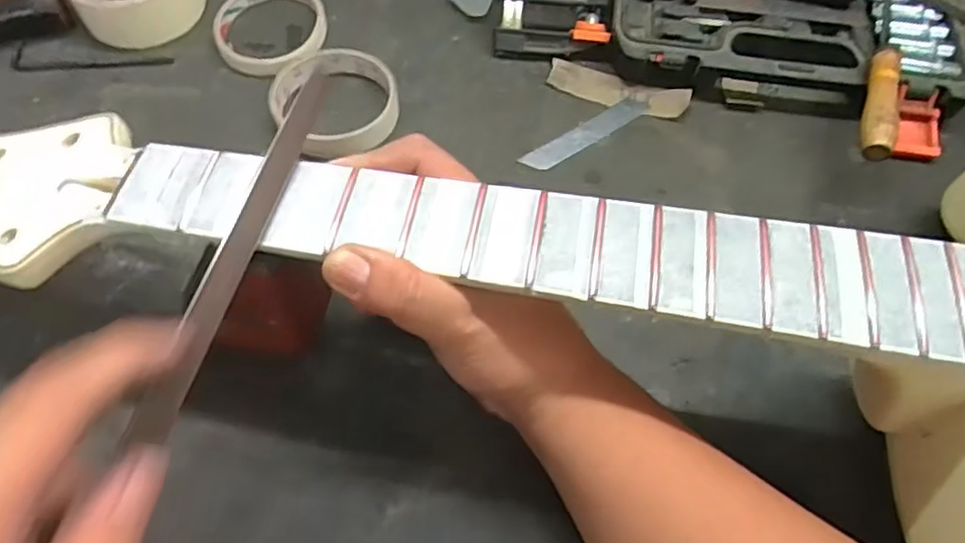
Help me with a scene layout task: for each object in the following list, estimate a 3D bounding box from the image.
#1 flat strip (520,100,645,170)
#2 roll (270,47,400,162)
[{"bbox_3d":[0.072,-0.096,0.443,0.102,0.004,0.020,-32,66,-18],"label":"flat strip"},{"bbox_3d":[-0.101,-0.117,0.435,0.082,0.014,0.096,-14,62,-10],"label":"roll"}]

